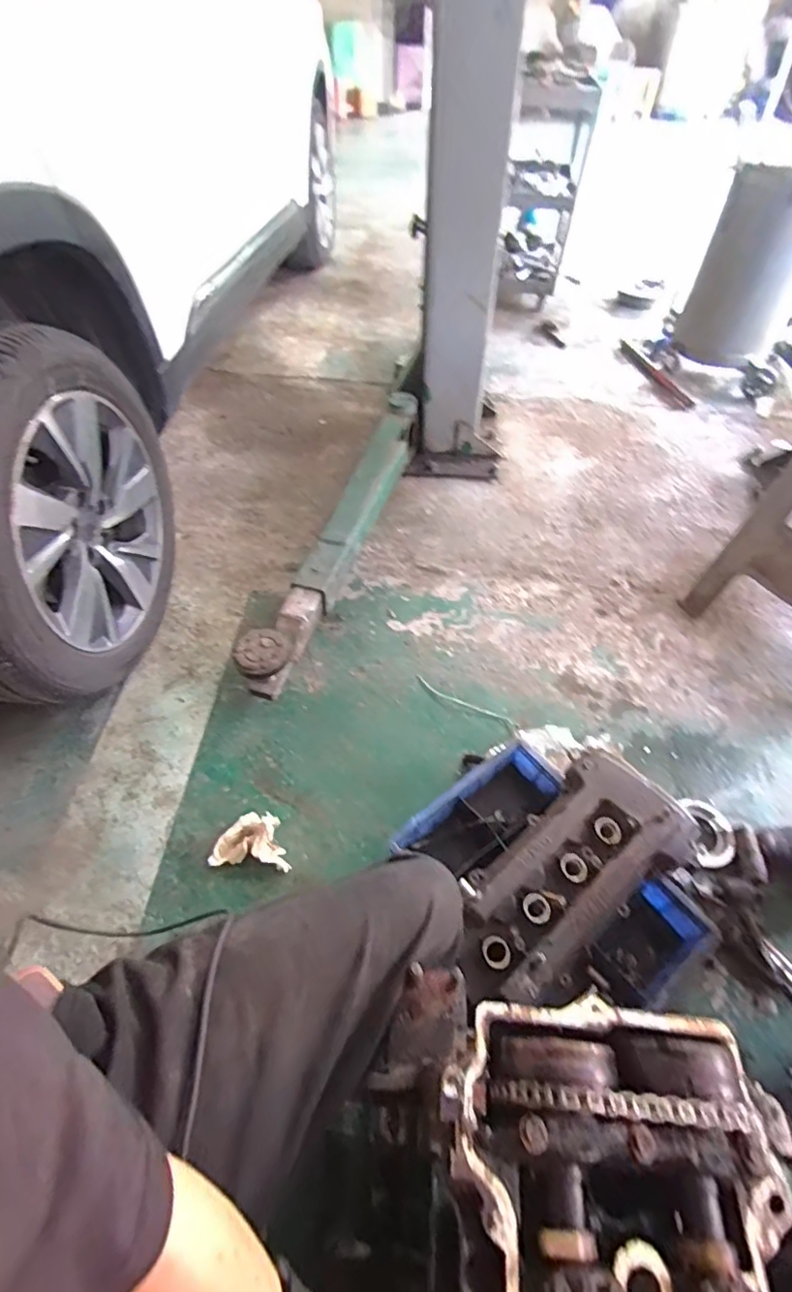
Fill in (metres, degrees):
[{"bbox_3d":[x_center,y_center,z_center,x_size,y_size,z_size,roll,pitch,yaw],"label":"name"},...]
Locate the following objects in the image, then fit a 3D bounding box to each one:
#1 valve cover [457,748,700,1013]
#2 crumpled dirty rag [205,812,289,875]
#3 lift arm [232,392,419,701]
[{"bbox_3d":[0.261,0.330,0.828,0.410,0.078,0.207,-34,58,-24],"label":"valve cover"},{"bbox_3d":[-0.256,0.346,0.991,0.132,0.043,0.091,4,51,0],"label":"crumpled dirty rag"},{"bbox_3d":[-0.118,-0.308,1.410,0.105,0.137,1.013,14,52,12],"label":"lift arm"}]

